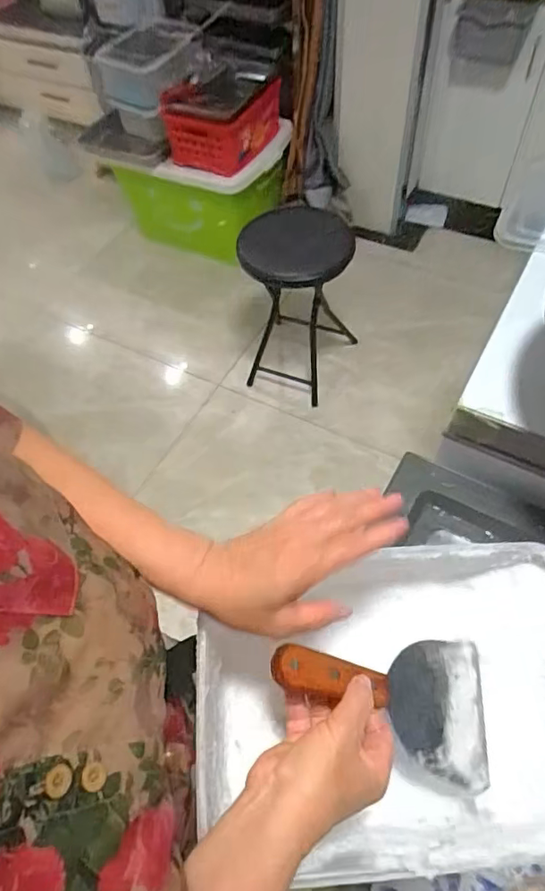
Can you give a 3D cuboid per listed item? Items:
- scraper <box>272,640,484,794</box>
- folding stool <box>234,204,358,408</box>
[{"bbox_3d":[0.086,0.196,0.406,0.193,0.023,0.106,22,56,-20],"label":"scraper"},{"bbox_3d":[0.062,-0.376,1.435,0.296,0.459,0.282,9,59,10],"label":"folding stool"}]

